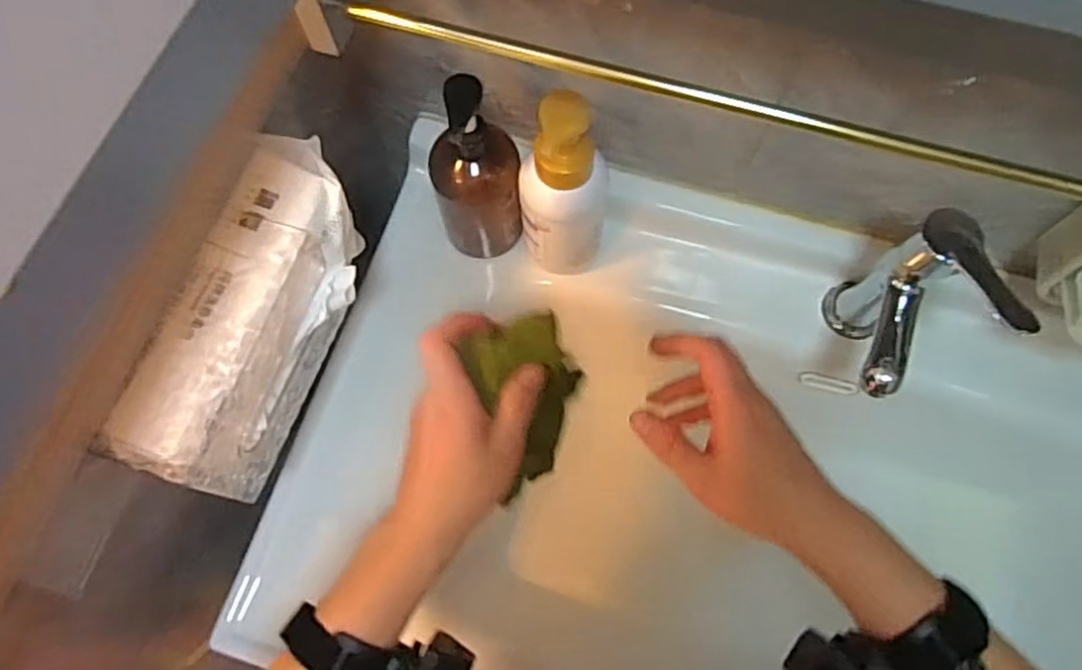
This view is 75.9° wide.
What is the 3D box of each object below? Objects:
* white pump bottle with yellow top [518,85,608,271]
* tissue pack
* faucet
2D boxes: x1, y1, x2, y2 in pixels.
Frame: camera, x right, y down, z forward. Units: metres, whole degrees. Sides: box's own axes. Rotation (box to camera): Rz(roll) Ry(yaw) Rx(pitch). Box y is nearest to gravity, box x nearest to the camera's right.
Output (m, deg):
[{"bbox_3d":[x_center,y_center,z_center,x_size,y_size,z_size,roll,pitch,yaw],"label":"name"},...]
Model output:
[{"bbox_3d":[0.019,-0.112,0.566,0.074,0.198,0.063,8,72,3],"label":"white pump bottle with yellow top"},{"bbox_3d":[-0.188,-0.011,0.484,0.077,0.103,0.239,17,73,6],"label":"tissue pack"},{"bbox_3d":[0.276,-0.013,0.554,0.092,0.174,0.112,-18,73,-5],"label":"faucet"}]

